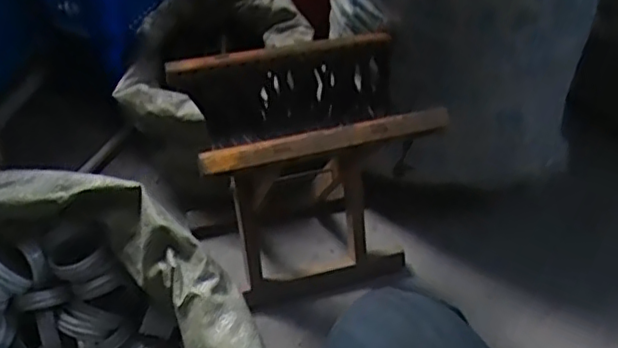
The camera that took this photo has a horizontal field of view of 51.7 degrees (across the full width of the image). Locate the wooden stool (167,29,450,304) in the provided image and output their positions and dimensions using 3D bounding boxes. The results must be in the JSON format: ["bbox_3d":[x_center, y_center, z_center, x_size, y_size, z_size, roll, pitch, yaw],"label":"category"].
[{"bbox_3d":[-0.013,0.003,0.980,0.328,0.342,0.218,-13,49,-18],"label":"wooden stool"}]

